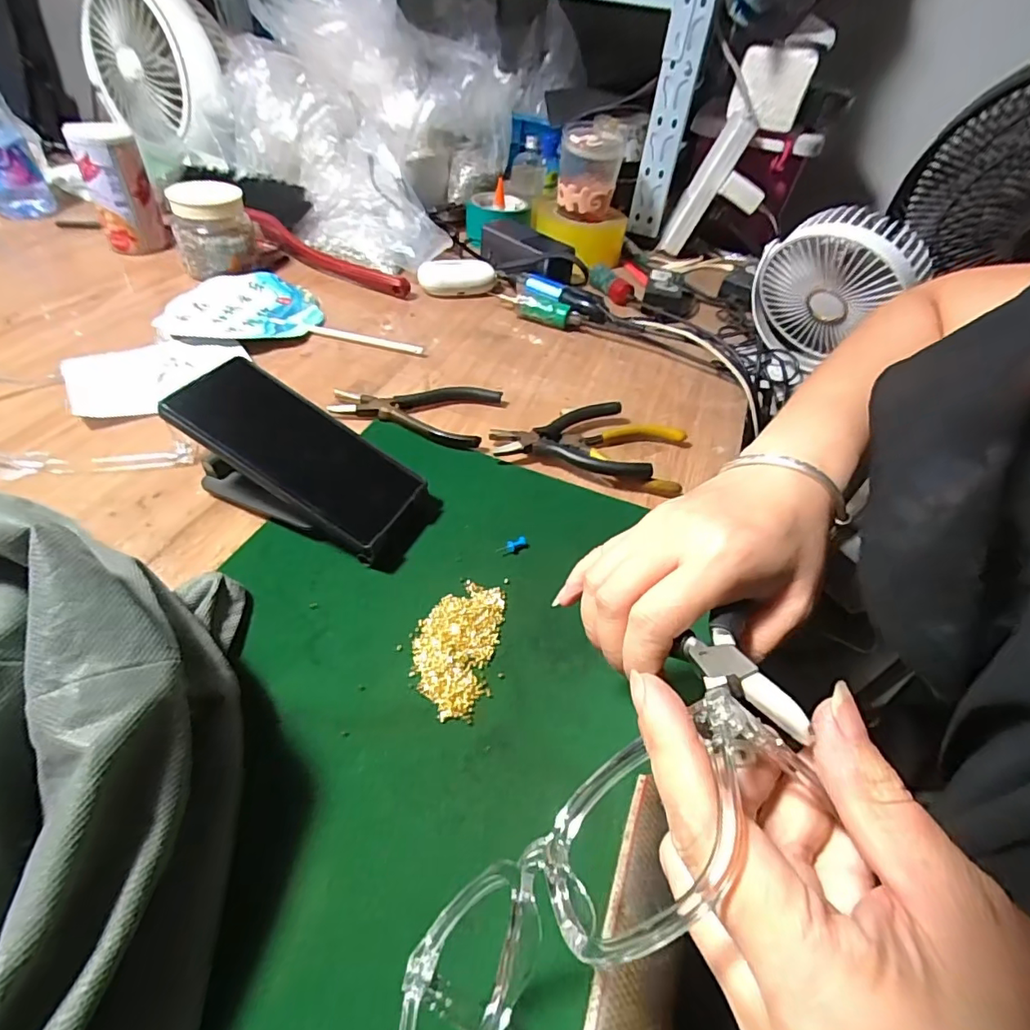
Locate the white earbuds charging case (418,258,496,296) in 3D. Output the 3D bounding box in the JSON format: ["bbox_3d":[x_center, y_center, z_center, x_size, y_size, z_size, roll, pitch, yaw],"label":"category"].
[{"bbox_3d":[-0.068,-0.285,0.646,0.089,0.032,0.041,-15,50,-20],"label":"white earbuds charging case"}]

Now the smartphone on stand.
[{"bbox_3d":[-0.146,-0.024,0.380,0.173,0.066,0.072,33,48,-3],"label":"smartphone on stand"}]

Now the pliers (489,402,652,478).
[{"bbox_3d":[0.042,-0.059,0.448,0.119,0.023,0.094,-3,47,-10],"label":"pliers"}]

